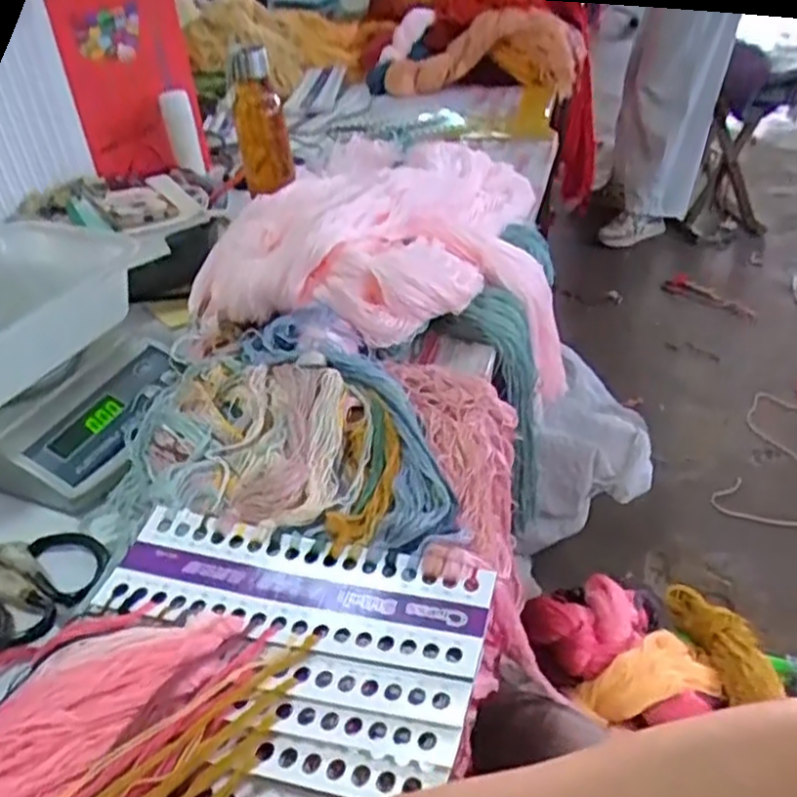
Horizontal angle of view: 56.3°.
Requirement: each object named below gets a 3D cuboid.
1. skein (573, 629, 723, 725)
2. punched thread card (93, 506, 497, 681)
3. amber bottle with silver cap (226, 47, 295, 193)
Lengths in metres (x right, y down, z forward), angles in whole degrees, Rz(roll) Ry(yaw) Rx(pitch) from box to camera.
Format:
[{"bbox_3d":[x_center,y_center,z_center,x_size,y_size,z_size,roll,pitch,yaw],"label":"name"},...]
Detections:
[{"bbox_3d":[0.309,0.336,0.905,0.208,0.045,0.089,-8,38,-32],"label":"skein"},{"bbox_3d":[-0.064,0.119,0.472,0.239,0.009,0.082,7,35,13],"label":"punched thread card"},{"bbox_3d":[-0.172,-0.346,0.932,0.061,0.167,0.061,-14,21,-12],"label":"amber bottle with silver cap"}]

